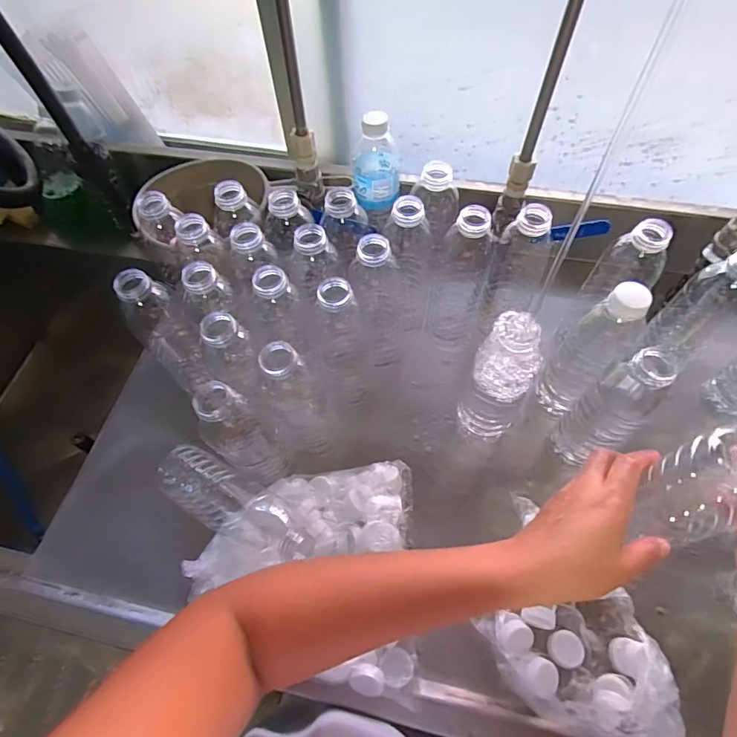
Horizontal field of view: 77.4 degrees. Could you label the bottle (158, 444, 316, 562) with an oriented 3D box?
[{"bbox_3d":[-0.141,0.138,0.474,0.178,0.063,0.058,26,64,16],"label":"bottle"}]

